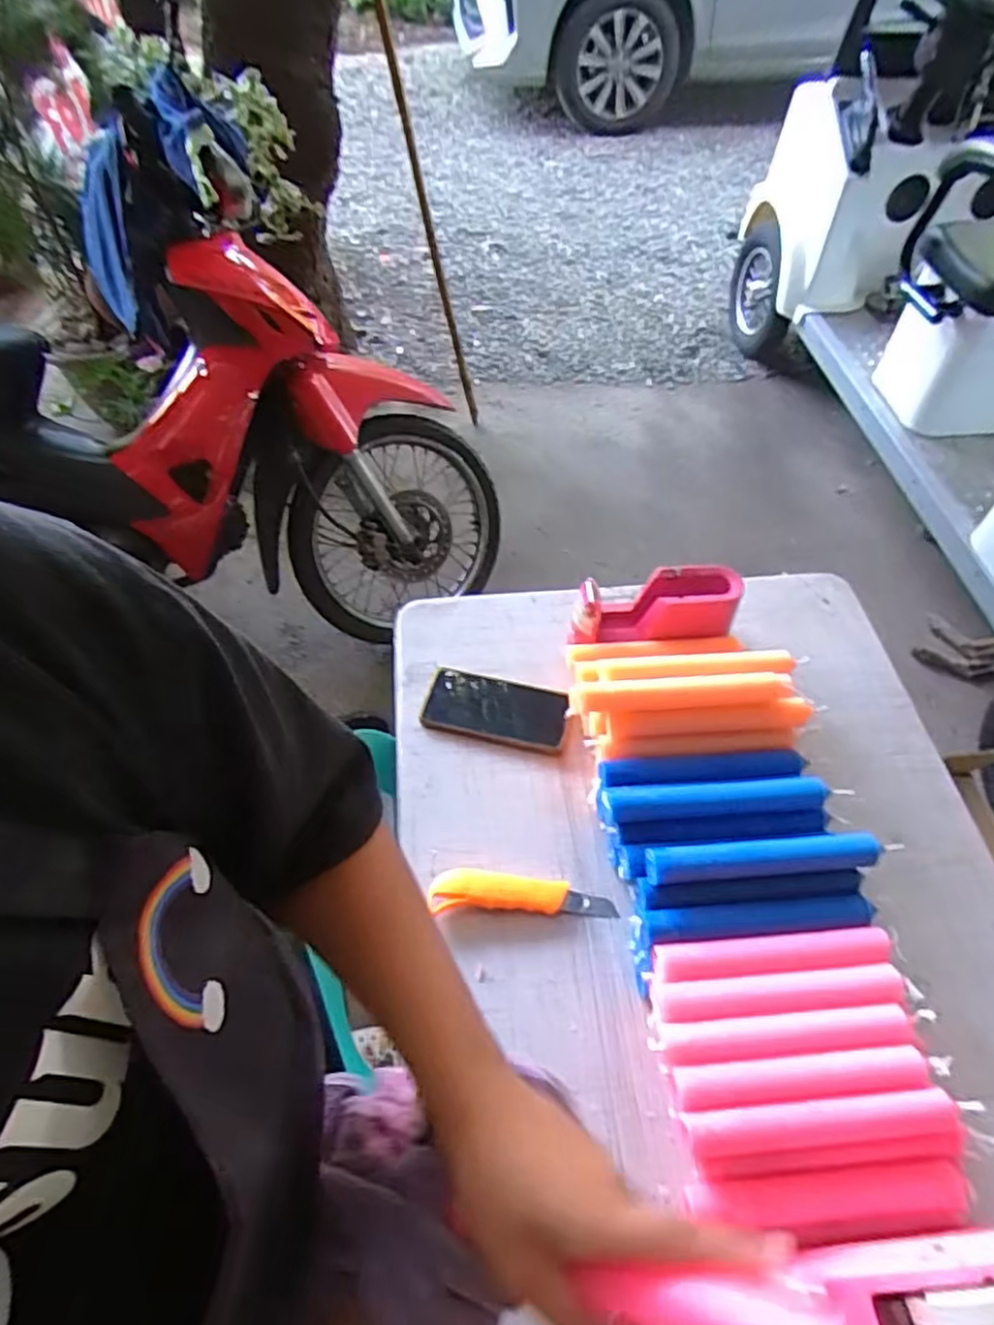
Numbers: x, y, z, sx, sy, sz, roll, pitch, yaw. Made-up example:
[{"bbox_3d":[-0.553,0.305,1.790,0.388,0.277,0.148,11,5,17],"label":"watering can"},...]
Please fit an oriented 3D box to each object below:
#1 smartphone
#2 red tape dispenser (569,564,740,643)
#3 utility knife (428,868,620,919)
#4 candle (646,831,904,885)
[{"bbox_3d":[-0.002,0.051,0.785,0.158,0.011,0.079,12,55,9],"label":"smartphone"},{"bbox_3d":[0.174,-0.064,0.789,0.191,0.083,0.059,-10,53,8],"label":"red tape dispenser"},{"bbox_3d":[0.024,0.214,0.659,0.171,0.017,0.042,1,54,1],"label":"utility knife"},{"bbox_3d":[0.234,0.165,0.599,0.211,0.021,0.026,-4,54,-3],"label":"candle"}]

